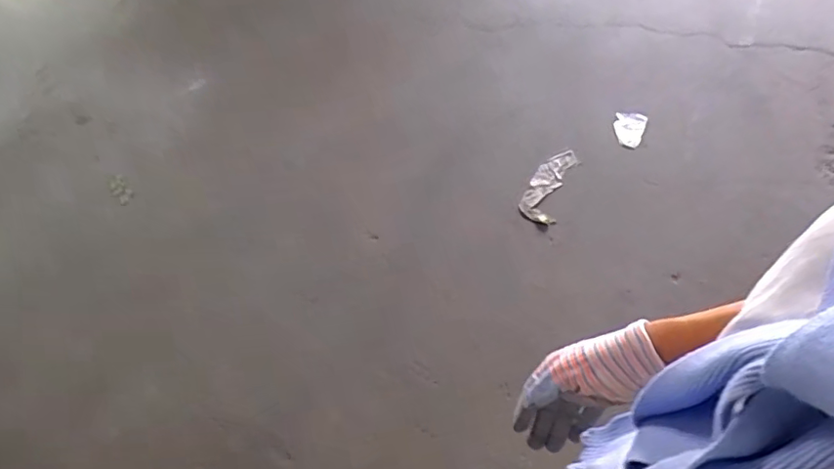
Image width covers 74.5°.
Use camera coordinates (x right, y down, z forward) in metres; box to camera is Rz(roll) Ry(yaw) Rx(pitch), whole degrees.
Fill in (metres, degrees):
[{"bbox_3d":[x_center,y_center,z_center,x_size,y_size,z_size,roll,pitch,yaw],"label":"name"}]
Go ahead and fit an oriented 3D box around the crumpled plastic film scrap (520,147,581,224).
[{"bbox_3d":[0.434,-0.169,1.794,0.116,0.034,0.306,18,57,19],"label":"crumpled plastic film scrap"}]

